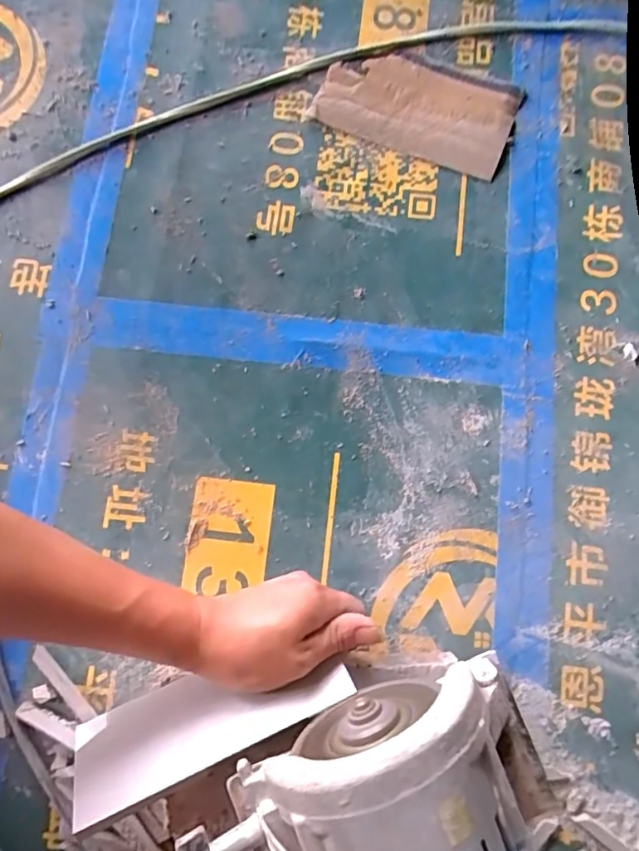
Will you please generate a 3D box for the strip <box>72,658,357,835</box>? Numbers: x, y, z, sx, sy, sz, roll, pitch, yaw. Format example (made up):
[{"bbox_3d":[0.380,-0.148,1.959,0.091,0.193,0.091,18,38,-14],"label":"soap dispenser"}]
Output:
[{"bbox_3d":[-0.068,0.184,0.335,0.172,0.064,0.004,-19,123,-13],"label":"strip"}]

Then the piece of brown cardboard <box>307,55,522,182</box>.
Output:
[{"bbox_3d":[0.094,-0.311,0.506,0.183,0.010,0.108,19,80,3],"label":"piece of brown cardboard"}]

